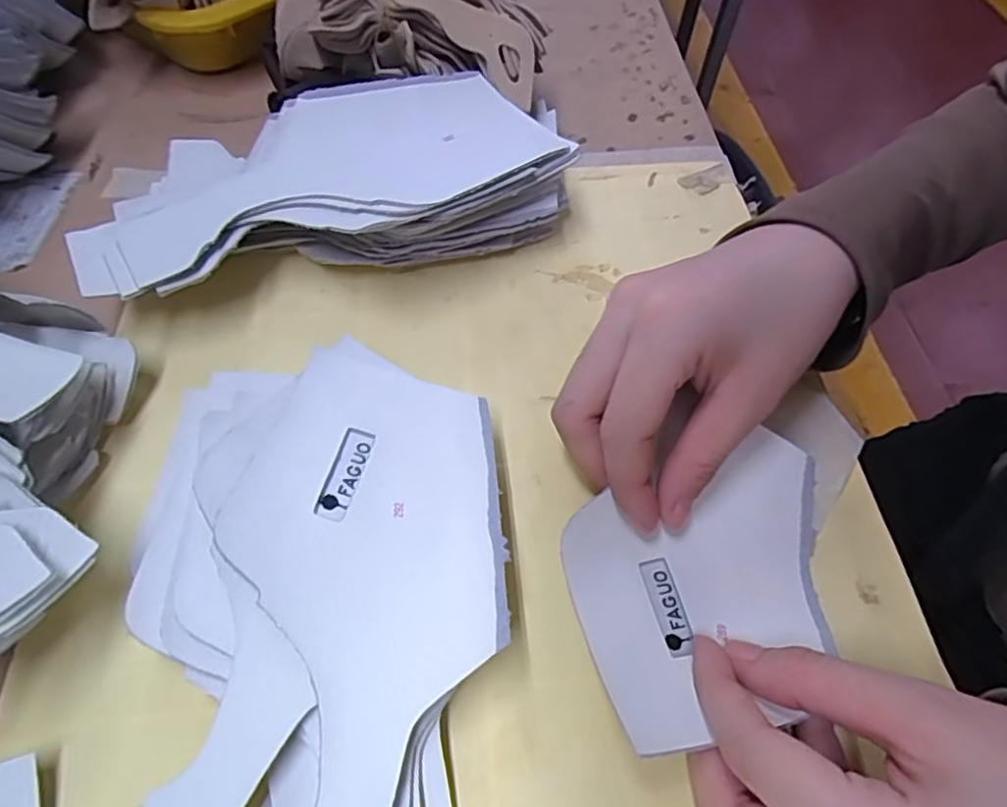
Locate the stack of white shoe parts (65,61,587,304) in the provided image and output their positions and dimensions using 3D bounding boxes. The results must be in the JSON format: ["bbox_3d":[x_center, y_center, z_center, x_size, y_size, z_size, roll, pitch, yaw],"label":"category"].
[{"bbox_3d":[-0.079,-0.103,0.292,0.226,0.050,0.109,-11,60,-8],"label":"stack of white shoe parts"}]

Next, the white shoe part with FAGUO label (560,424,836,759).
[{"bbox_3d":[0.075,0.063,0.214,0.100,0.020,0.080,-17,61,-11],"label":"white shoe part with FAGUO label"}]

